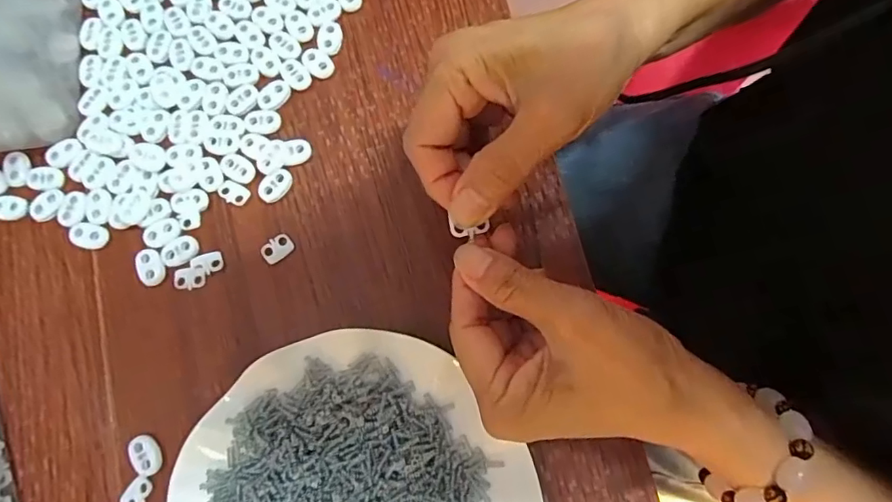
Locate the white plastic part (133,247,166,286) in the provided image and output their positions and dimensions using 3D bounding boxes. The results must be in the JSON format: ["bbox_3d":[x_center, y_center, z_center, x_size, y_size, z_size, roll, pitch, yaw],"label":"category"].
[{"bbox_3d":[-0.178,0.010,0.320,0.015,0.004,0.022,-22,79,-3],"label":"white plastic part"}]

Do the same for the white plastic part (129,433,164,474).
[{"bbox_3d":[-0.169,0.115,0.299,0.017,0.004,0.022,-35,80,-6],"label":"white plastic part"}]

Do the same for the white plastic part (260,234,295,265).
[{"bbox_3d":[-0.102,-0.002,0.320,0.019,0.004,0.013,-38,81,-6],"label":"white plastic part"}]

